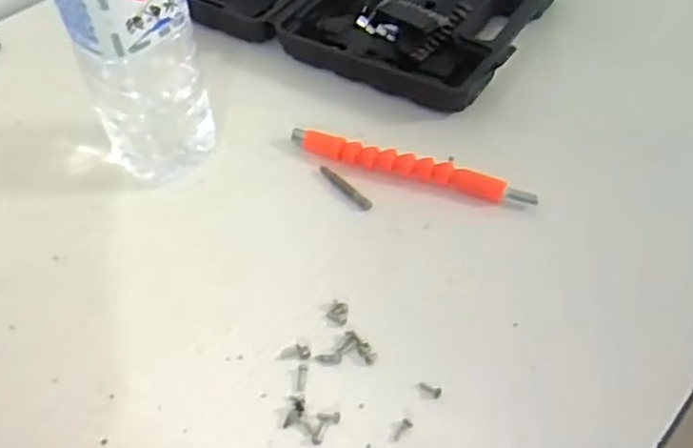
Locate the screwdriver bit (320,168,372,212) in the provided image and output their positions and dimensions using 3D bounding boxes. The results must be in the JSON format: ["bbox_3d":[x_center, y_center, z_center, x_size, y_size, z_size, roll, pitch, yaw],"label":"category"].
[{"bbox_3d":[-0.001,-0.025,0.456,0.008,0.005,0.049,-31,55,-25],"label":"screwdriver bit"}]

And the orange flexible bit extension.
[{"bbox_3d":[0.041,-0.038,0.461,0.165,0.012,0.015,15,50,14],"label":"orange flexible bit extension"}]

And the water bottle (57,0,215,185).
[{"bbox_3d":[-0.128,-0.114,0.411,0.068,0.195,0.070,-19,52,-14],"label":"water bottle"}]

